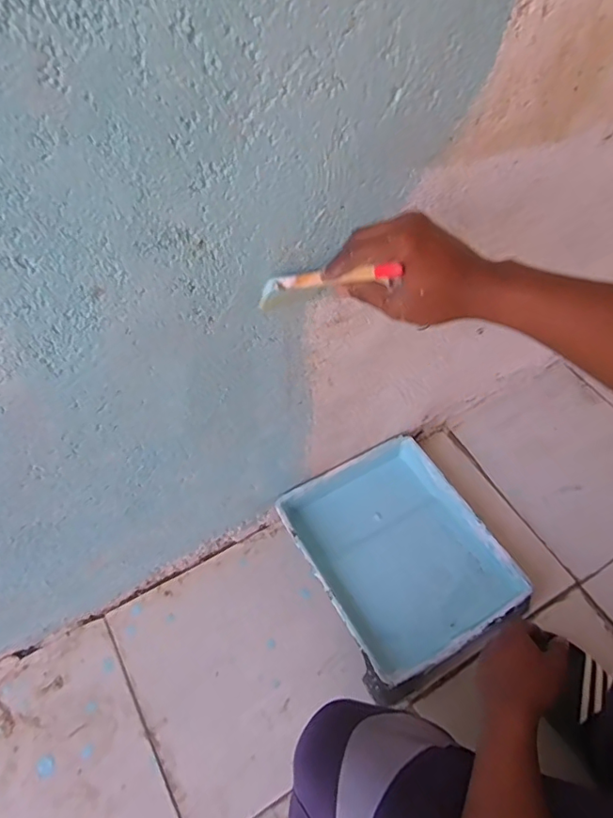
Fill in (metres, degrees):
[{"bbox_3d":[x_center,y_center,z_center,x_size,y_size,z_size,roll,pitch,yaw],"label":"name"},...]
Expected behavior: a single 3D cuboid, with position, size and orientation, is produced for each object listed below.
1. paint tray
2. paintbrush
[{"bbox_3d":[0.150,0.233,0.881,0.280,0.059,0.339,-26,58,-17],"label":"paint tray"},{"bbox_3d":[0.011,-0.115,0.497,0.182,0.026,0.014,6,46,47],"label":"paintbrush"}]

